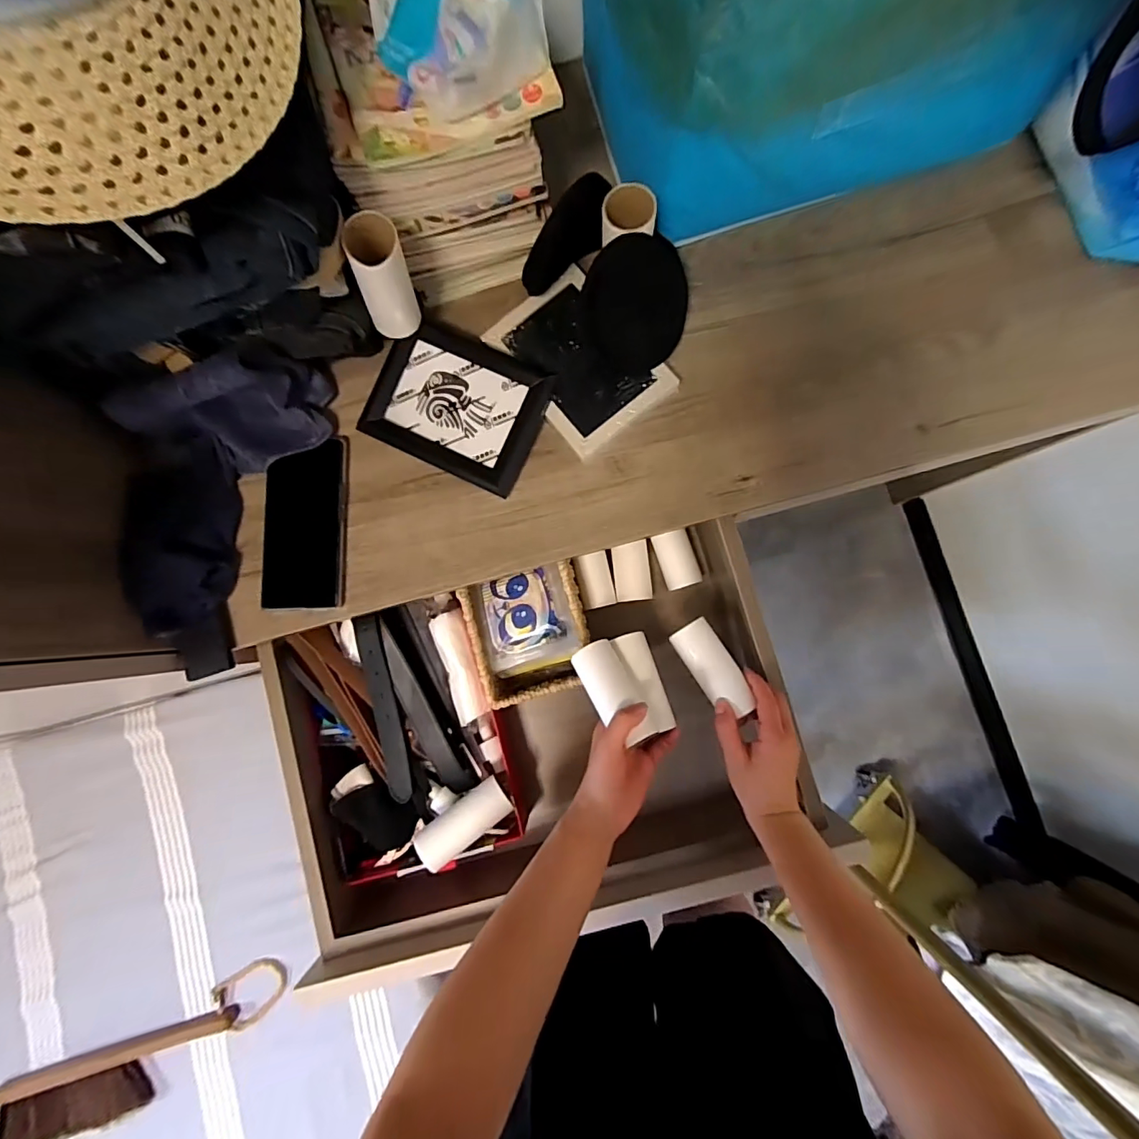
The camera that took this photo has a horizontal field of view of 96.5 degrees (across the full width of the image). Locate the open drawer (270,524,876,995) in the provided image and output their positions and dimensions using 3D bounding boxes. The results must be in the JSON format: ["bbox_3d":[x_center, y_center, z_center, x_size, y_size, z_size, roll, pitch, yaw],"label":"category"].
[{"bbox_3d":[-0.041,0.152,0.566,0.514,0.139,0.289,-17,83,2],"label":"open drawer"}]

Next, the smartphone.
[{"bbox_3d":[-0.253,-0.044,0.485,0.077,0.015,0.160,-1,87,2],"label":"smartphone"}]

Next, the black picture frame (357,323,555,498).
[{"bbox_3d":[-0.106,-0.155,0.486,0.156,0.028,0.119,26,86,6],"label":"black picture frame"}]

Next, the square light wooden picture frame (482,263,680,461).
[{"bbox_3d":[0.008,-0.199,0.486,0.114,0.016,0.161,-40,83,-1],"label":"square light wooden picture frame"}]

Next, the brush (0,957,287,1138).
[{"bbox_3d":[-0.602,0.698,0.730,0.429,0.052,0.106,-25,83,1],"label":"brush"}]

